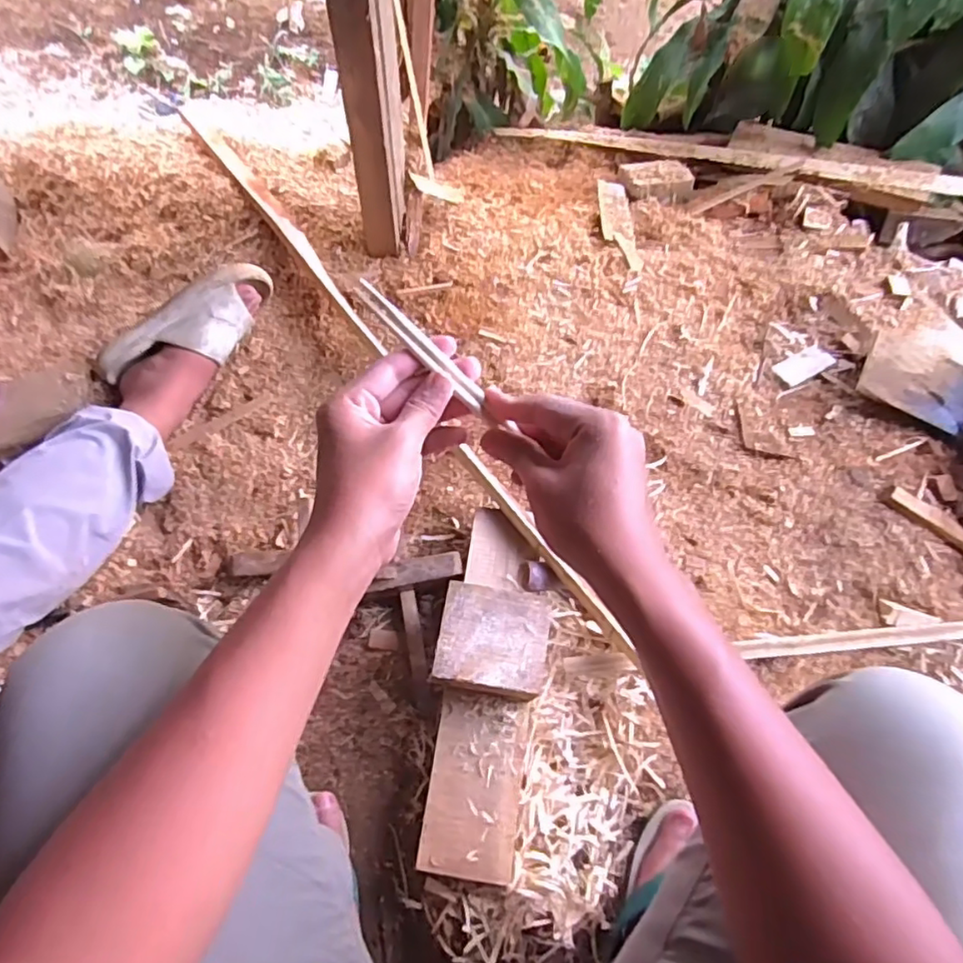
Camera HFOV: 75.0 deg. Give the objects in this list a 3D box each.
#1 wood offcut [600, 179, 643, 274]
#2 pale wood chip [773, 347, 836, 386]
[{"bbox_3d":[0.246,-0.470,1.134,0.058,0.009,0.246,-3,62,0],"label":"wood offcut"},{"bbox_3d":[0.520,-0.187,1.006,0.093,0.010,0.047,-24,63,-11],"label":"pale wood chip"}]

